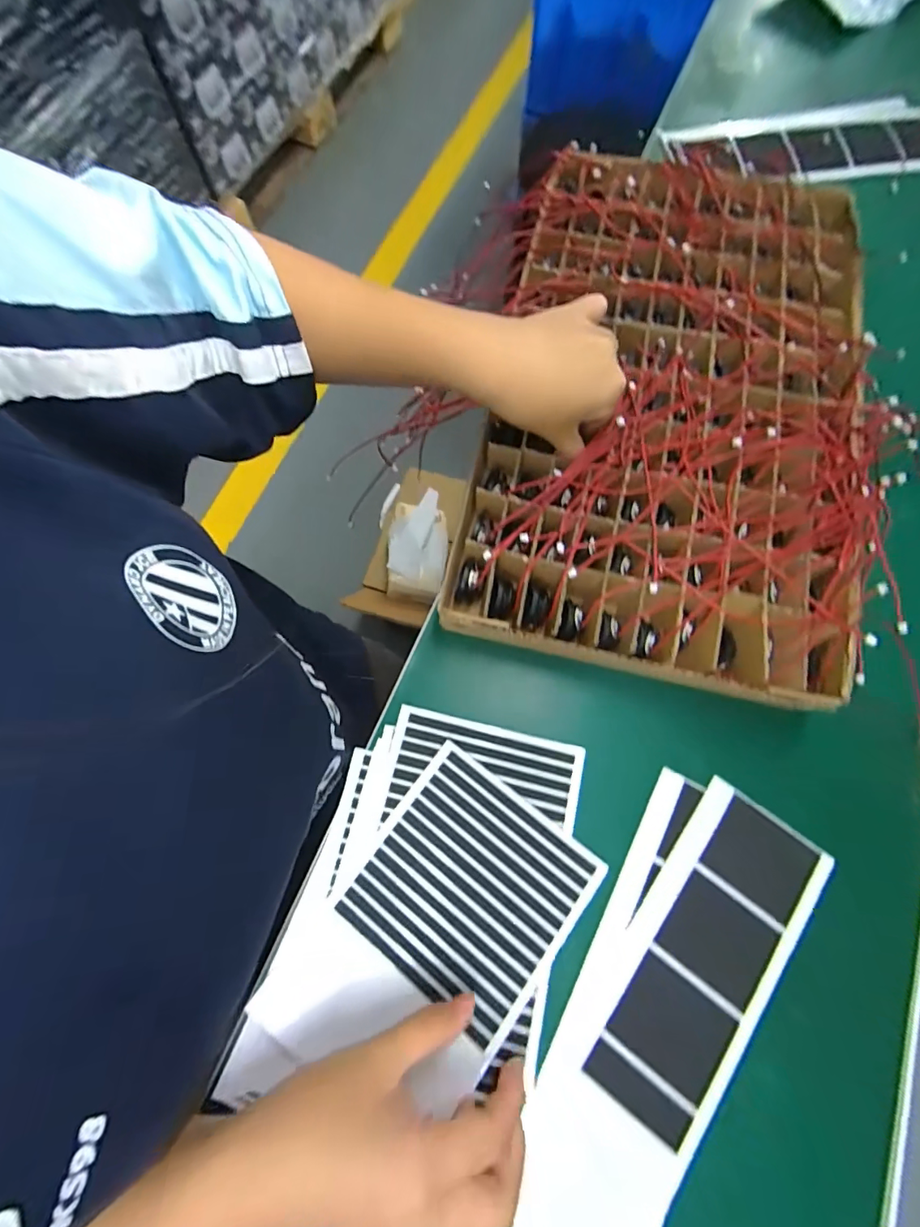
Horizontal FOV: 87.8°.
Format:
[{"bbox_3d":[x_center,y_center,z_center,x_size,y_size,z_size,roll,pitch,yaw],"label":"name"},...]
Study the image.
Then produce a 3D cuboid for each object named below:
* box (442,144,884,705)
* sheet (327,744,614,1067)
[{"bbox_3d":[0.163,-0.167,0.364,0.255,0.049,0.446,13,73,5],"label":"box"},{"bbox_3d":[0.005,0.164,0.288,0.117,0.006,0.116,36,75,12],"label":"sheet"}]

